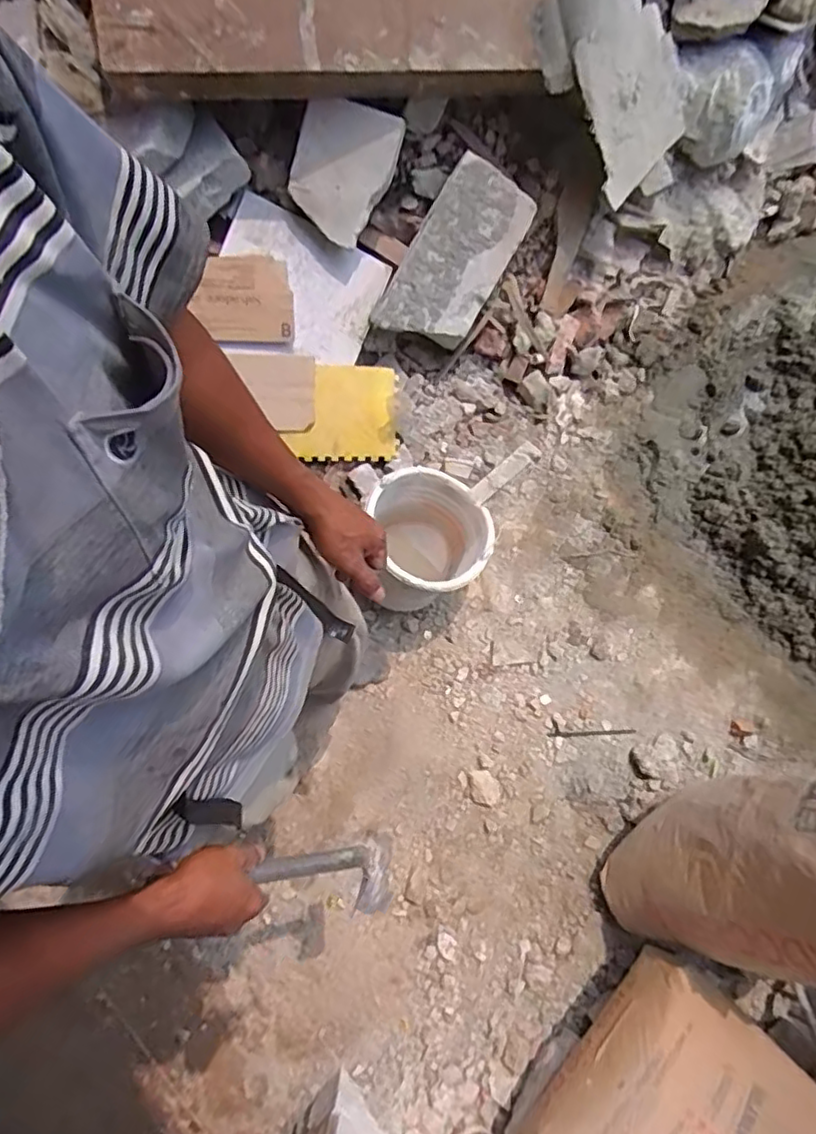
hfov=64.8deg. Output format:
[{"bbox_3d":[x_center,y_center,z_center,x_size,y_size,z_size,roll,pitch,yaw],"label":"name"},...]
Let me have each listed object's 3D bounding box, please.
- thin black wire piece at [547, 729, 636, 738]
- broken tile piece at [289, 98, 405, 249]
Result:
[{"bbox_3d":[0.374,0.338,1.305,0.180,0.010,0.011,-1,77,-1],"label":"thin black wire piece"},{"bbox_3d":[-0.139,-0.816,1.321,0.194,0.032,0.248,21,106,-3],"label":"broken tile piece"}]

